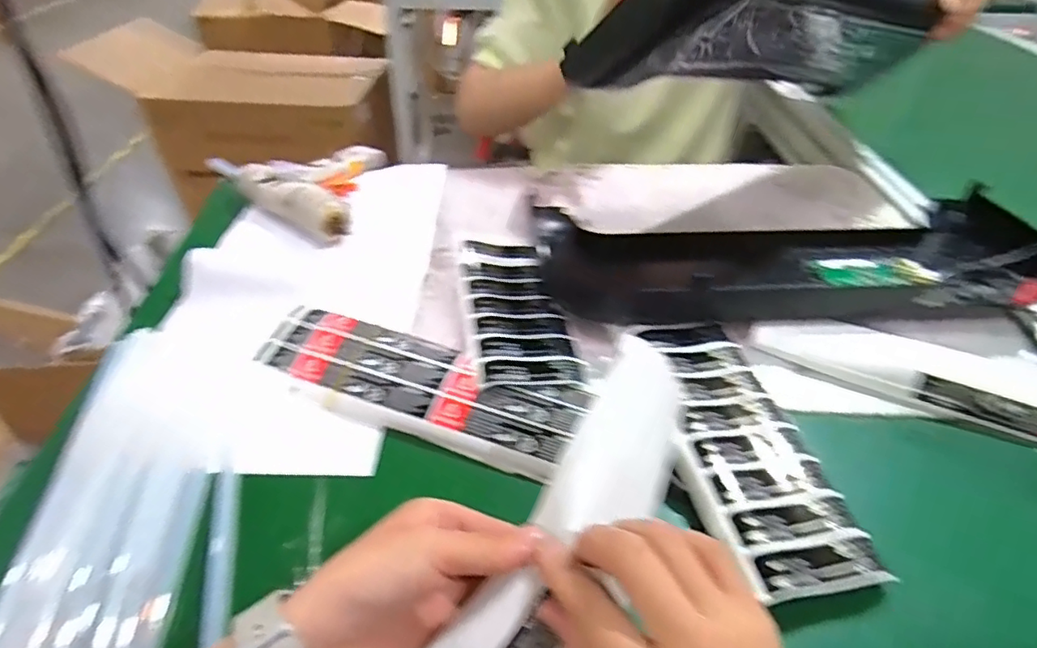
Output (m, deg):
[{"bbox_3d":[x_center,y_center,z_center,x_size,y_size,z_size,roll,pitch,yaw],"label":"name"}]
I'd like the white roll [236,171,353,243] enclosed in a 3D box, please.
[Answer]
[{"bbox_3d":[-0.252,-0.139,0.660,0.172,0.039,0.053,29,48,27],"label":"white roll"}]

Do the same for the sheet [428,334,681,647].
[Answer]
[{"bbox_3d":[0.018,0.119,0.288,0.068,0.036,0.239,25,70,23],"label":"sheet"}]

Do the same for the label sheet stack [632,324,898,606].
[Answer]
[{"bbox_3d":[0.150,0.078,0.417,0.093,0.014,0.223,-8,41,-11],"label":"label sheet stack"}]

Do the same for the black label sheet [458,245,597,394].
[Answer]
[{"bbox_3d":[-0.004,-0.020,0.515,0.083,0.009,0.205,-6,41,-9],"label":"black label sheet"}]

